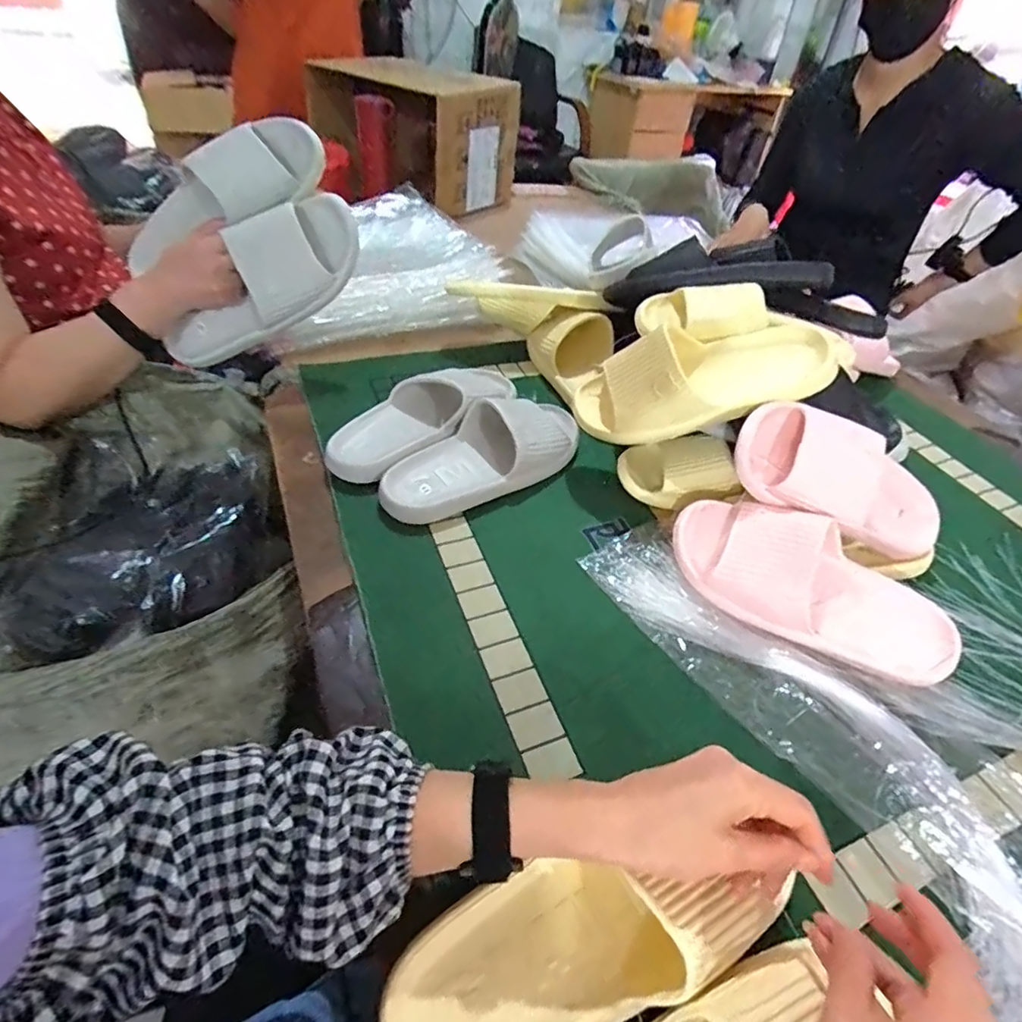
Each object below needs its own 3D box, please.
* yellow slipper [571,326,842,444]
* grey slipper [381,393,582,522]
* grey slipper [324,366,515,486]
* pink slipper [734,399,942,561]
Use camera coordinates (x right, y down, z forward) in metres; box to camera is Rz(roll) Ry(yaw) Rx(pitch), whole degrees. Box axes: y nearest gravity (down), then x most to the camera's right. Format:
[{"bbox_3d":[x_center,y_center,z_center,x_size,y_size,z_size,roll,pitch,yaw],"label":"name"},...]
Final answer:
[{"bbox_3d":[0.190,-0.140,0.571,0.249,0.082,0.098,-10,41,15],"label":"yellow slipper"},{"bbox_3d":[-0.023,-0.068,0.630,0.260,0.065,0.101,-30,54,-32],"label":"grey slipper"},{"bbox_3d":[-0.100,-0.122,0.668,0.101,0.069,0.269,35,51,28],"label":"grey slipper"},{"bbox_3d":[0.331,-0.023,0.531,0.250,0.082,0.091,24,42,-11],"label":"pink slipper"}]

